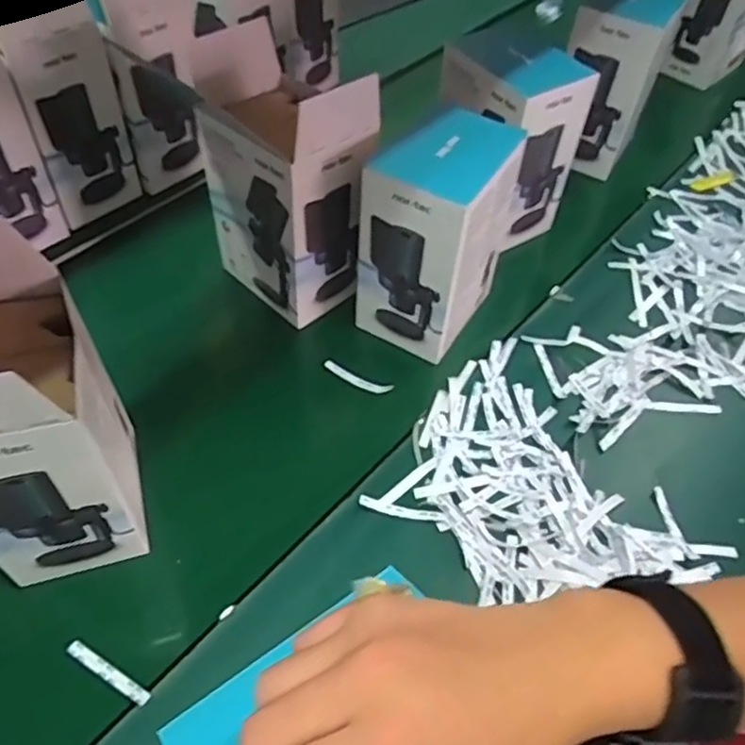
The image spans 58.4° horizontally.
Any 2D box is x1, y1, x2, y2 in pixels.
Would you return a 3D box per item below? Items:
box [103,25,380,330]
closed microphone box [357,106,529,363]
[{"bbox_3d":[-0.095,-0.207,0.748,0.124,0.275,0.183,-34,63,-30],"label":"box"},{"bbox_3d":[0.071,-0.152,0.752,0.125,0.218,0.151,27,53,13],"label":"closed microphone box"}]

